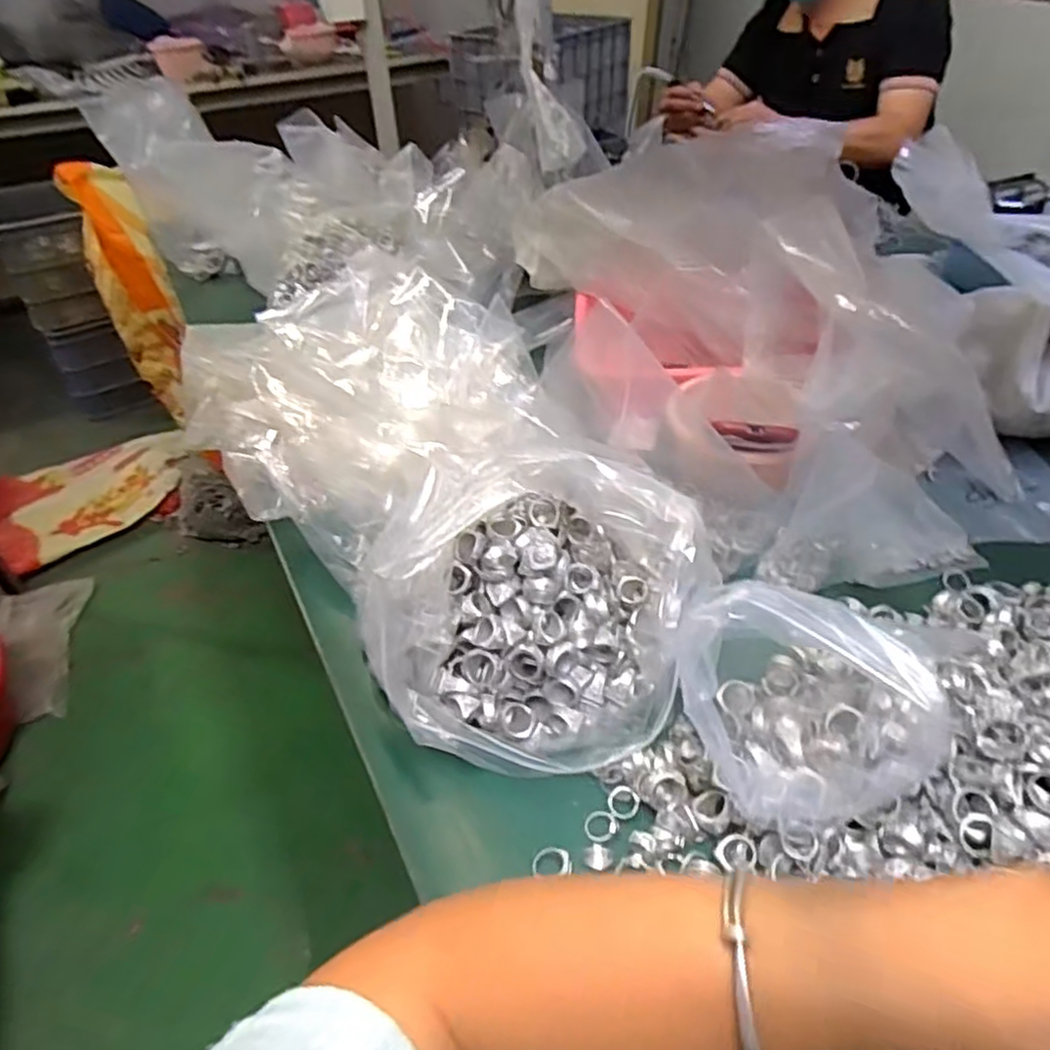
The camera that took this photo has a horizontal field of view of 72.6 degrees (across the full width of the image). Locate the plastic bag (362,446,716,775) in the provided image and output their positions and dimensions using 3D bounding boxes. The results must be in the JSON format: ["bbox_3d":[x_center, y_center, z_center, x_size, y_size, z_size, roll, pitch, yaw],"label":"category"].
[{"bbox_3d":[0.017,0.055,0.530,0.204,0.157,0.225,18,46,21],"label":"plastic bag"}]

